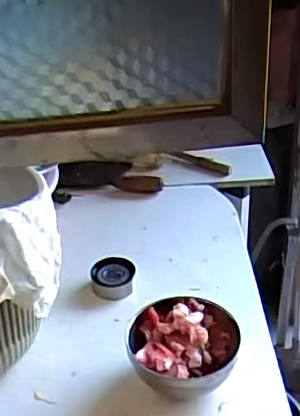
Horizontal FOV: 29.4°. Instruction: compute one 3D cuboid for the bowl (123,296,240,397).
[{"bbox_3d":[0.043,0.181,0.700,0.135,0.078,0.127,-2,32,1],"label":"bowl"}]

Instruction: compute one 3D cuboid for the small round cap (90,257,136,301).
[{"bbox_3d":[-0.056,0.106,0.867,0.064,0.029,0.063,-2,32,1],"label":"small round cap"}]

